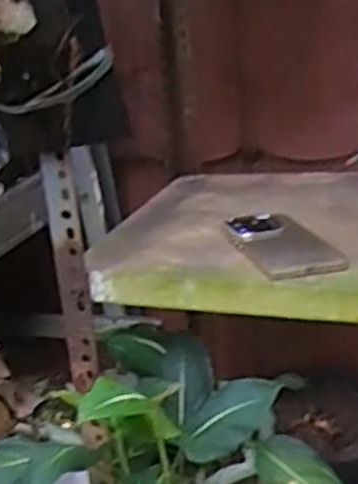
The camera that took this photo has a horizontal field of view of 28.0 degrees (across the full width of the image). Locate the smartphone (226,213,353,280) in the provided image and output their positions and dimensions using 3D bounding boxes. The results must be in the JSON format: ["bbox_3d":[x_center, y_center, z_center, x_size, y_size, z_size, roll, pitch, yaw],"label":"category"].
[{"bbox_3d":[0.101,0.000,0.722,0.078,0.012,0.165,-11,19,-9],"label":"smartphone"}]

